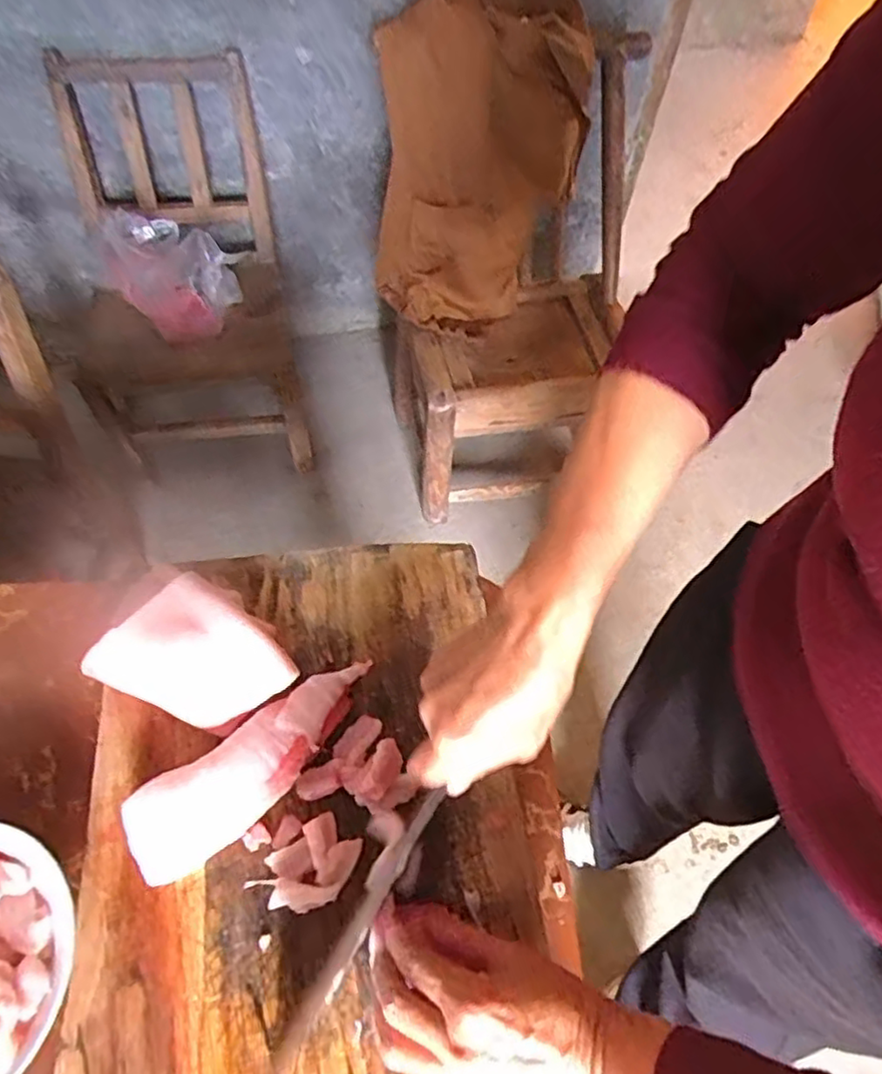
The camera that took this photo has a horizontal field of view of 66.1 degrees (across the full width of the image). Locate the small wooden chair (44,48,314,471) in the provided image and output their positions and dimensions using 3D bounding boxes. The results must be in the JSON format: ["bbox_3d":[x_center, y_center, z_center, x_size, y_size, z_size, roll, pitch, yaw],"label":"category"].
[{"bbox_3d":[-0.427,-0.419,1.122,0.322,0.523,0.356,-10,59,-10],"label":"small wooden chair"}]

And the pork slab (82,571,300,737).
[{"bbox_3d":[-0.165,0.083,0.459,0.108,0.030,0.100,38,63,19],"label":"pork slab"}]

